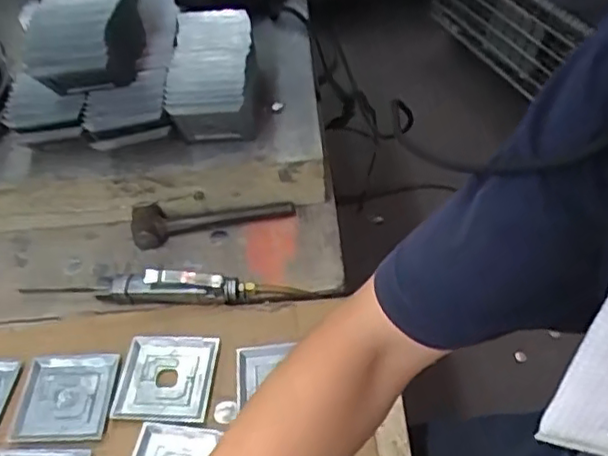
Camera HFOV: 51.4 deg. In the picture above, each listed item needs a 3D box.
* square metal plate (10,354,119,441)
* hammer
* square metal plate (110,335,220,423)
[{"bbox_3d":[-0.234,0.165,0.621,0.092,0.010,0.092,-4,47,3],"label":"square metal plate"},{"bbox_3d":[-0.110,-0.017,0.762,0.189,0.031,0.043,-12,47,-5],"label":"hammer"},{"bbox_3d":[-0.134,0.146,0.623,0.093,0.011,0.091,2,47,8],"label":"square metal plate"}]

